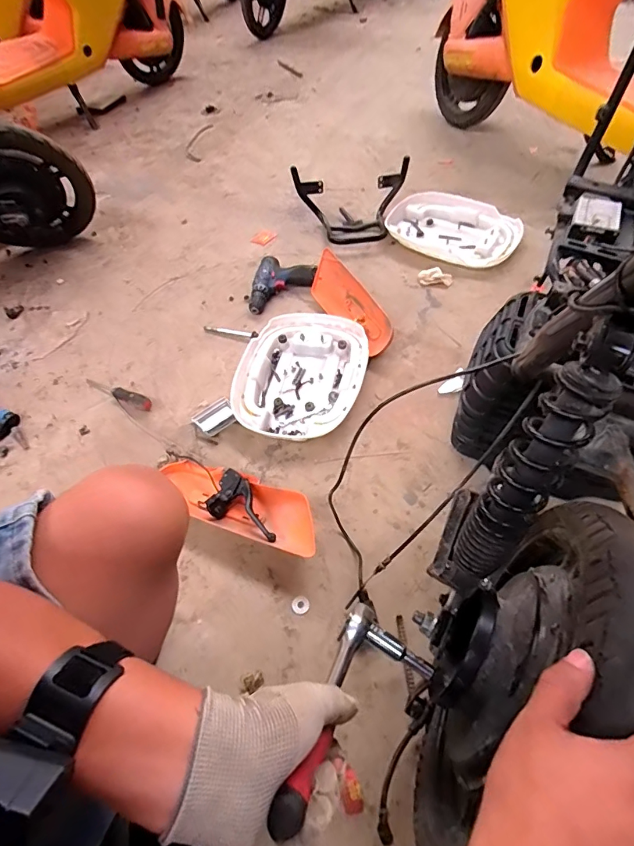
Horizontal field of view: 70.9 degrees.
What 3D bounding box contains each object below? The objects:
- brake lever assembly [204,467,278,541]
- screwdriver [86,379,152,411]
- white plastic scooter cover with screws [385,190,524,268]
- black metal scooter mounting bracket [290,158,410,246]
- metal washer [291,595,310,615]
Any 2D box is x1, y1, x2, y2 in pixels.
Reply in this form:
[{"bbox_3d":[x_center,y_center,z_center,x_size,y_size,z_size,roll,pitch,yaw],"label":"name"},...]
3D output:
[{"bbox_3d":[-0.143,0.162,0.793,0.082,0.055,0.162,-25,56,-13],"label":"brake lever assembly"},{"bbox_3d":[-0.441,-0.067,0.987,0.177,0.023,0.030,20,58,18],"label":"screwdriver"},{"bbox_3d":[0.394,-0.565,1.299,0.375,0.059,0.297,22,56,19],"label":"white plastic scooter cover with screws"},{"bbox_3d":[0.095,-0.644,1.314,0.331,0.151,0.219,2,54,6],"label":"black metal scooter mounting bracket"},{"bbox_3d":[-0.027,0.292,0.716,0.028,0.004,0.029,-2,52,2],"label":"metal washer"}]

